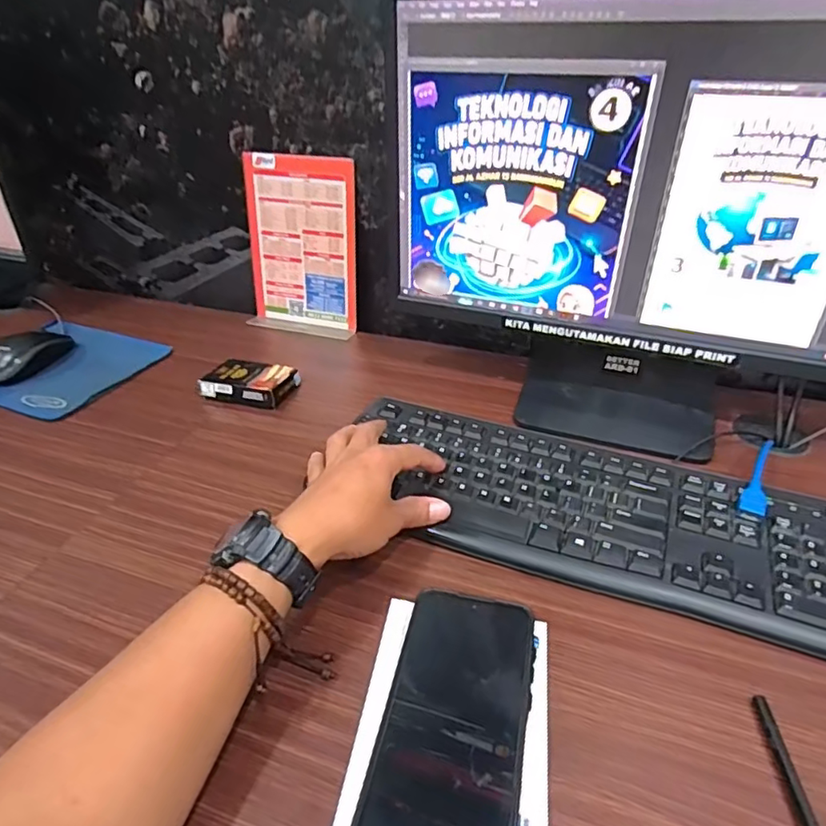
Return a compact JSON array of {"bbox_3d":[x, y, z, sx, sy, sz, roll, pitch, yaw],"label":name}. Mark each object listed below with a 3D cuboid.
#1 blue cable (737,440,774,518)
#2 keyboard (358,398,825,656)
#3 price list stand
[{"bbox_3d":[0.287,0.052,0.470,0.019,0.015,0.101,21,40,29],"label":"blue cable"},{"bbox_3d":[0.143,0.076,0.465,0.411,0.020,0.162,16,38,23],"label":"keyboard"},{"bbox_3d":[-0.143,-0.210,0.727,0.145,0.209,0.053,9,36,14],"label":"price list stand"}]

